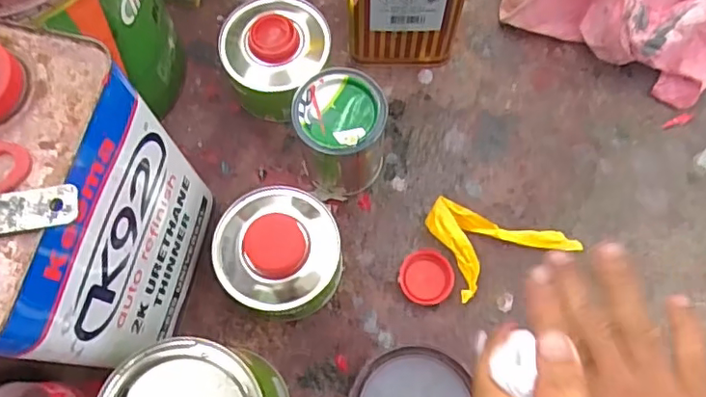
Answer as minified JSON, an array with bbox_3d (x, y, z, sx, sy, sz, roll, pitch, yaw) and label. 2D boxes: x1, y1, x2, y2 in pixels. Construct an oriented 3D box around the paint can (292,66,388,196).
[{"bbox_3d":[-0.010,-0.054,0.514,0.073,0.097,0.078,0,72,1],"label":"paint can"}]

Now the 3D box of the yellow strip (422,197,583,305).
[{"bbox_3d":[0.131,0.028,0.525,0.114,0.021,0.086,-25,73,-7],"label":"yellow strip"}]

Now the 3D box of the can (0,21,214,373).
[{"bbox_3d":[-0.190,0.016,0.385,0.114,0.212,0.184,14,73,6],"label":"can"}]

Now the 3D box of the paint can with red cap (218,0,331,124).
[{"bbox_3d":[-0.071,-0.138,0.552,0.094,0.078,0.100,0,72,1],"label":"paint can with red cap"}]

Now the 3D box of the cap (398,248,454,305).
[{"bbox_3d":[0.064,0.069,0.519,0.046,0.014,0.045,14,73,6],"label":"cap"}]

